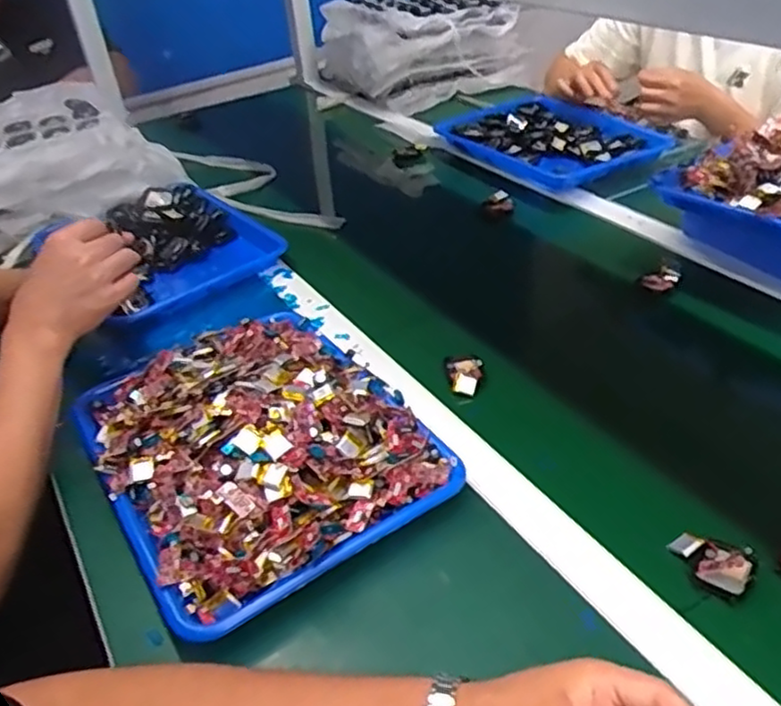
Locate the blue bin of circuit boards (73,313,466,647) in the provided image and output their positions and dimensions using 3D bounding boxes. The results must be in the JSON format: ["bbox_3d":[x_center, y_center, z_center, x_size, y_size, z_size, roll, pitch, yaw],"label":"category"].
[{"bbox_3d":[-0.124,0.066,0.615,0.243,0.064,0.320,-26,41,-24],"label":"blue bin of circuit boards"}]

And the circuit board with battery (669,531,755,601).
[{"bbox_3d":[0.232,0.151,0.512,0.054,0.021,0.036,26,48,36],"label":"circuit board with battery"}]

